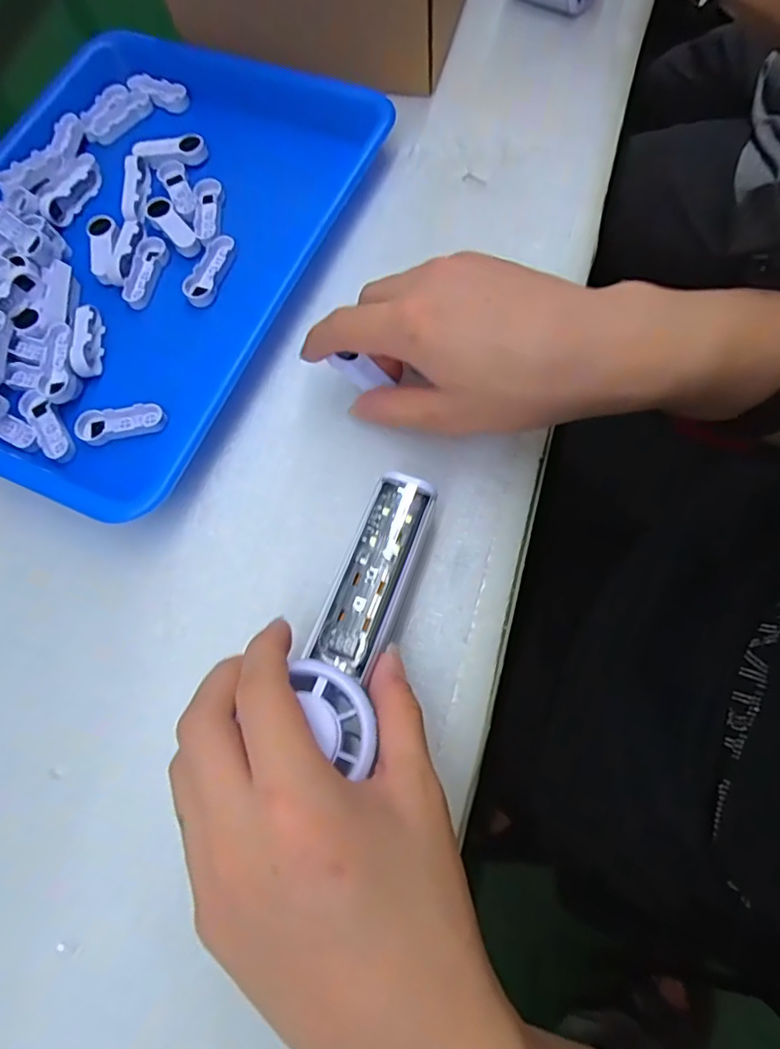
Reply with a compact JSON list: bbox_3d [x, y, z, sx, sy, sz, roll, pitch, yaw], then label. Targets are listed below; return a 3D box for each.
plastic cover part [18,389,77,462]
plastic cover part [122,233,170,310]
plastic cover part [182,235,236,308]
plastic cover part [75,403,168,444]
[{"bbox_3d":[-0.203,-0.059,0.332,0.018,0.009,0.055,-37,71,-8],"label":"plastic cover part"},{"bbox_3d":[-0.159,-0.166,0.366,0.020,0.007,0.053,9,71,8],"label":"plastic cover part"},{"bbox_3d":[-0.116,-0.165,0.364,0.020,0.005,0.052,15,72,10],"label":"plastic cover part"},{"bbox_3d":[-0.157,-0.059,0.328,0.050,0.006,0.019,-9,70,2],"label":"plastic cover part"}]

